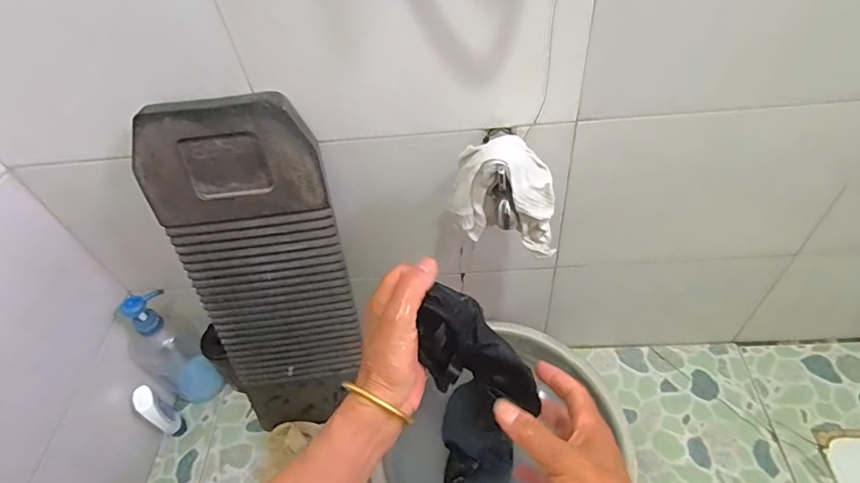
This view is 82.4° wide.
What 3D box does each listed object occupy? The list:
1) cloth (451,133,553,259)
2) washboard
[{"bbox_3d":[0.071,-0.043,0.468,0.093,0.106,0.048,3,49,11],"label":"cloth"},{"bbox_3d":[-0.200,0.069,0.637,0.187,0.521,0.021,-6,39,-4],"label":"washboard"}]

